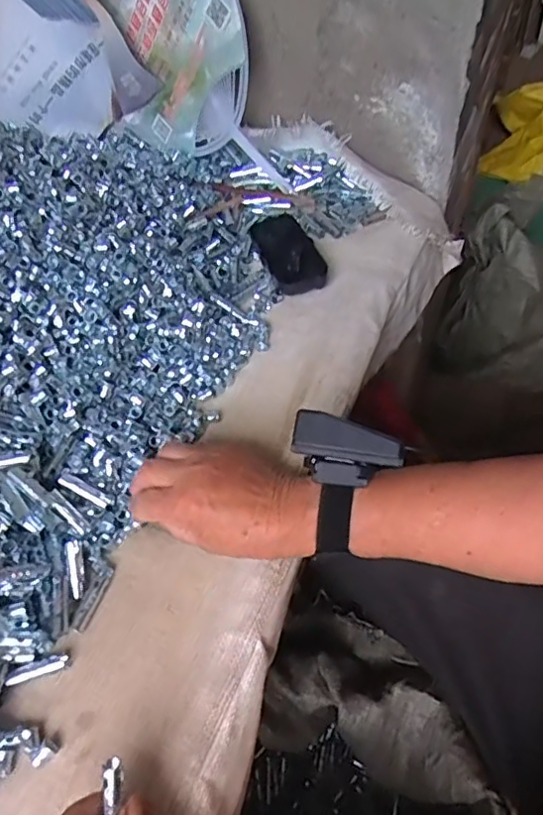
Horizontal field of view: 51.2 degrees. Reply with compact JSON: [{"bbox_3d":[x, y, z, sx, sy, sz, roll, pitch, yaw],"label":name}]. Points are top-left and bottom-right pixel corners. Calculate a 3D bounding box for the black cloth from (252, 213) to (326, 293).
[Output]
[{"bbox_3d":[0.017,-0.156,0.574,0.052,0.018,0.118,-19,54,-8],"label":"black cloth"}]

